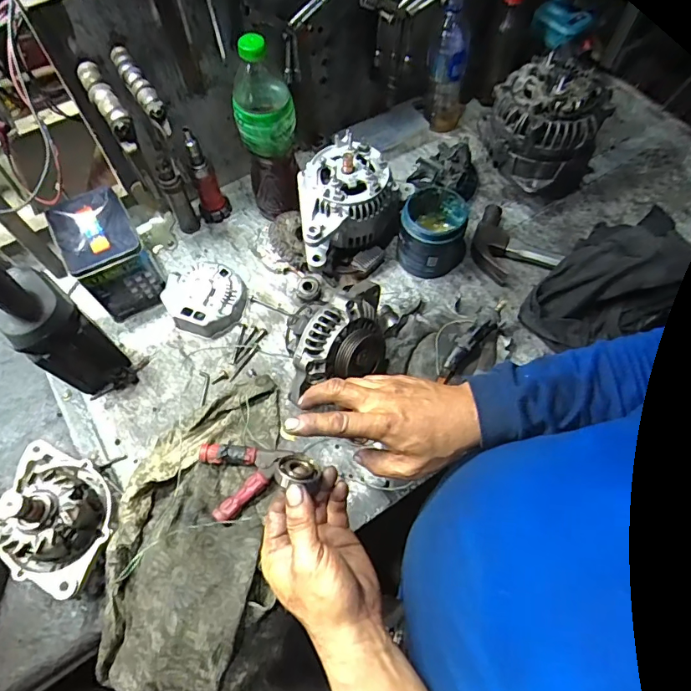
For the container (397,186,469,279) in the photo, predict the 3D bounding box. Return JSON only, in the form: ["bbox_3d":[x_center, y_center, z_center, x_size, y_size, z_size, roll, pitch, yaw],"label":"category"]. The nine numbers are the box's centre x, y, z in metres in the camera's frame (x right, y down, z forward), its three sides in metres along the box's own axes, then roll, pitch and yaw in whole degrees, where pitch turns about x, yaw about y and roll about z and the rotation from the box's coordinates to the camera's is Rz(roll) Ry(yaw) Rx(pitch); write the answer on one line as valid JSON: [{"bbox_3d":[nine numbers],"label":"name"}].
[{"bbox_3d":[0.131,-0.166,0.692,0.098,0.097,0.098,15,64,8],"label":"container"}]

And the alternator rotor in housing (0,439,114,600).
[{"bbox_3d":[-0.334,0.183,0.515,0.135,0.109,0.134,18,64,9],"label":"alternator rotor in housing"}]

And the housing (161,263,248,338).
[{"bbox_3d":[-0.205,-0.071,0.683,0.107,0.035,0.106,0,63,0],"label":"housing"}]

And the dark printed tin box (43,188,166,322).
[{"bbox_3d":[-0.329,-0.128,0.655,0.088,0.142,0.127,-30,67,-14],"label":"dark printed tin box"}]

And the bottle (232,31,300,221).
[{"bbox_3d":[-0.105,-0.287,0.644,0.079,0.245,0.068,-11,64,-6],"label":"bottle"}]

